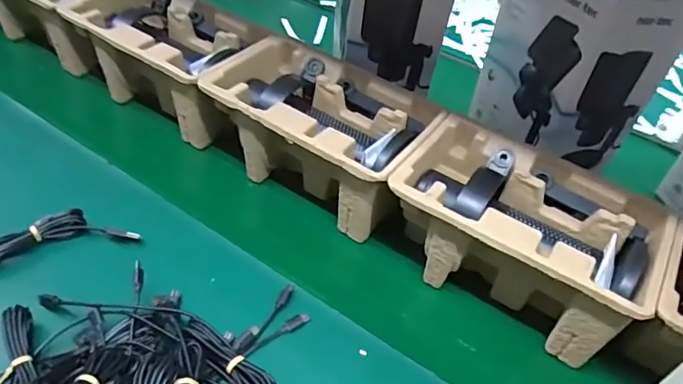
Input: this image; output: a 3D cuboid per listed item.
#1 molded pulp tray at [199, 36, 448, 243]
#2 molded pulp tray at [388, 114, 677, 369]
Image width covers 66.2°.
[{"bbox_3d":[-0.022,-0.062,0.570,0.226,0.102,0.148,28,46,21],"label":"molded pulp tray"},{"bbox_3d":[0.166,0.039,0.491,0.220,0.103,0.140,26,45,20],"label":"molded pulp tray"}]

